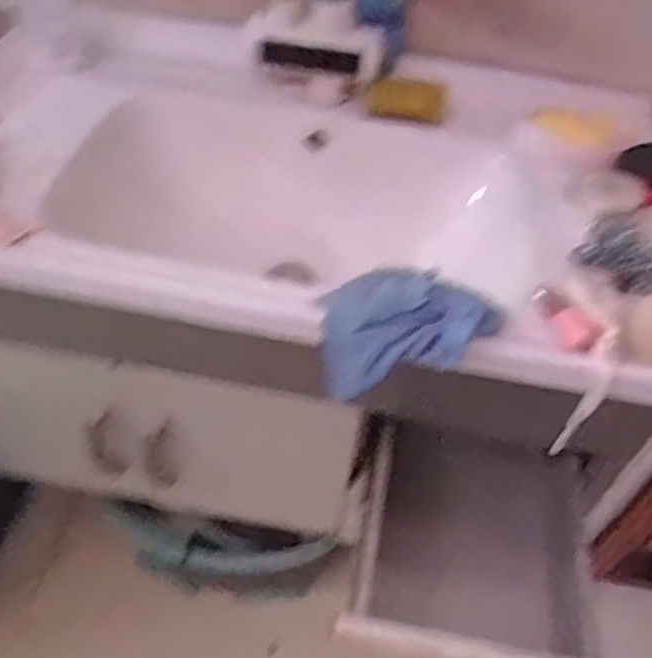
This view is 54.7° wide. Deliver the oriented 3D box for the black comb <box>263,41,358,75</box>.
[{"bbox_3d":[-0.019,-0.310,0.720,0.109,0.028,0.013,9,48,2],"label":"black comb"}]

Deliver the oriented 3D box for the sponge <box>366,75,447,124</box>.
[{"bbox_3d":[0.098,-0.282,0.775,0.093,0.046,0.016,13,49,5],"label":"sponge"}]

